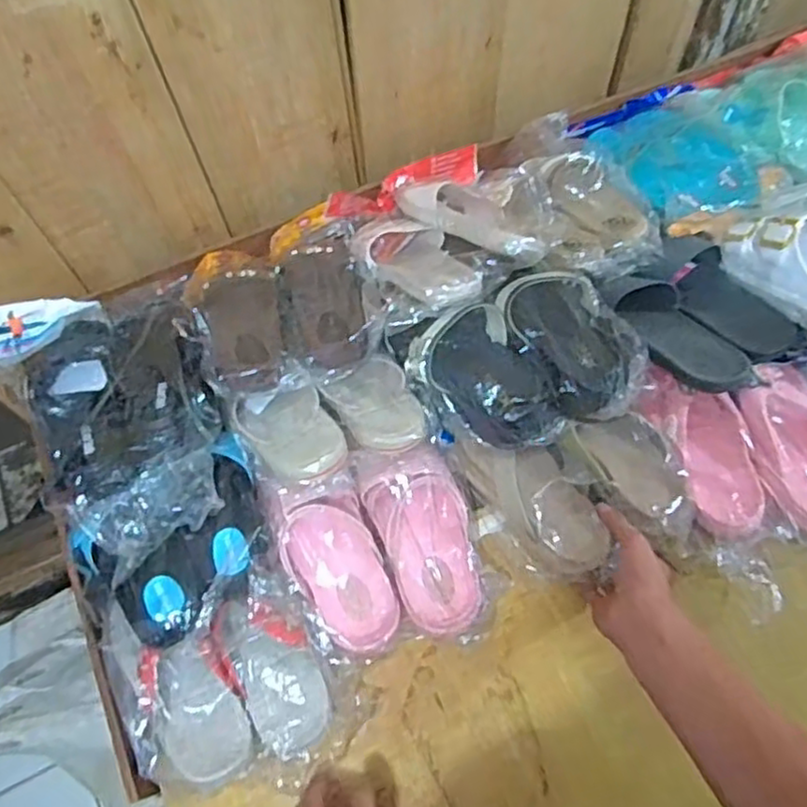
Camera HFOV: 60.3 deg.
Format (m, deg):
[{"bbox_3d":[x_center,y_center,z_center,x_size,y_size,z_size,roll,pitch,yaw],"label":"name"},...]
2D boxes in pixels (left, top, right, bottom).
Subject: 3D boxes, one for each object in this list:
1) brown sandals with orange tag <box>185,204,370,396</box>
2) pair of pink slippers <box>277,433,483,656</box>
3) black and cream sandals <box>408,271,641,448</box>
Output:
[{"bbox_3d":[-0.141,-0.123,0.793,0.198,0.072,0.258,-13,64,-5],"label":"brown sandals with orange tag"},{"bbox_3d":[-0.025,0.145,0.695,0.188,0.080,0.183,-13,64,-5],"label":"pair of pink slippers"},{"bbox_3d":[0.128,-0.047,0.712,0.220,0.049,0.163,-21,65,-9],"label":"black and cream sandals"}]

